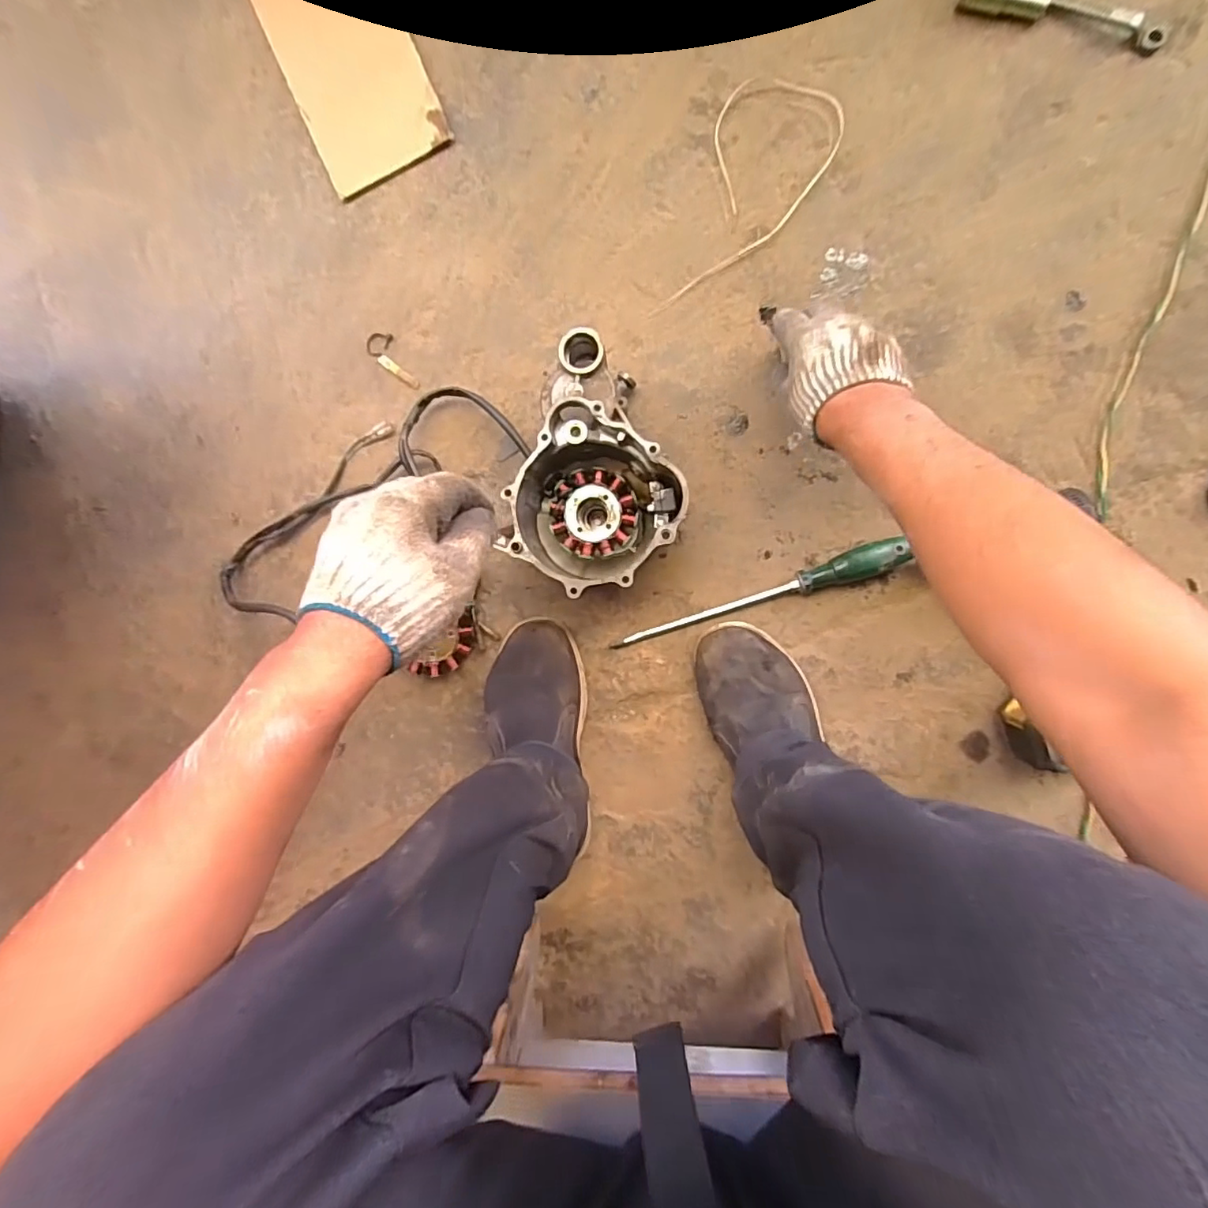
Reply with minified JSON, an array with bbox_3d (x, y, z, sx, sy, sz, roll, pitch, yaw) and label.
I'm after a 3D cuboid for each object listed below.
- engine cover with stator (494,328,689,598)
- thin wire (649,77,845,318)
[{"bbox_3d":[0.003,-0.120,0.536,0.147,0.086,0.209,19,94,4],"label":"engine cover with stator"},{"bbox_3d":[0.144,-0.403,0.565,0.116,0.010,0.245,24,94,4],"label":"thin wire"}]

